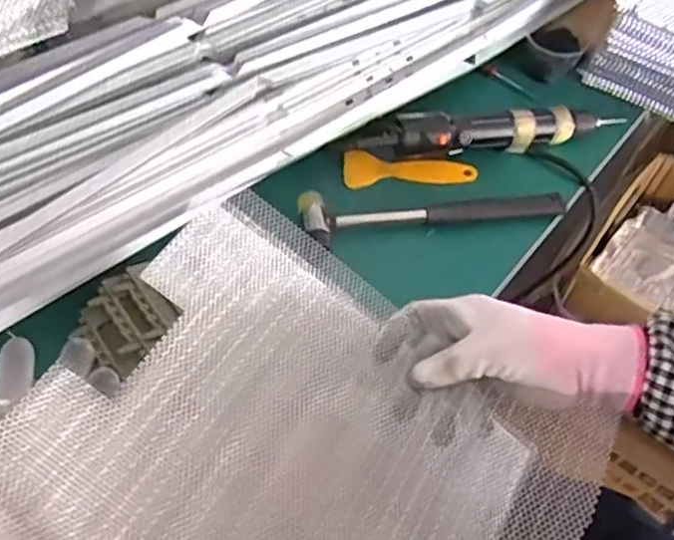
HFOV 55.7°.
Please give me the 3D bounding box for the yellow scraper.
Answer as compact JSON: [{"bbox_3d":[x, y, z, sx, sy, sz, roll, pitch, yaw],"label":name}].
[{"bbox_3d":[0.071,-0.099,0.622,0.129,0.009,0.035,-3,84,-7],"label":"yellow scraper"}]

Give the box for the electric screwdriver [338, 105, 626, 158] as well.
[{"bbox_3d":[0.149,-0.133,0.623,0.298,0.044,0.039,-7,56,-8],"label":"electric screwdriver"}]

